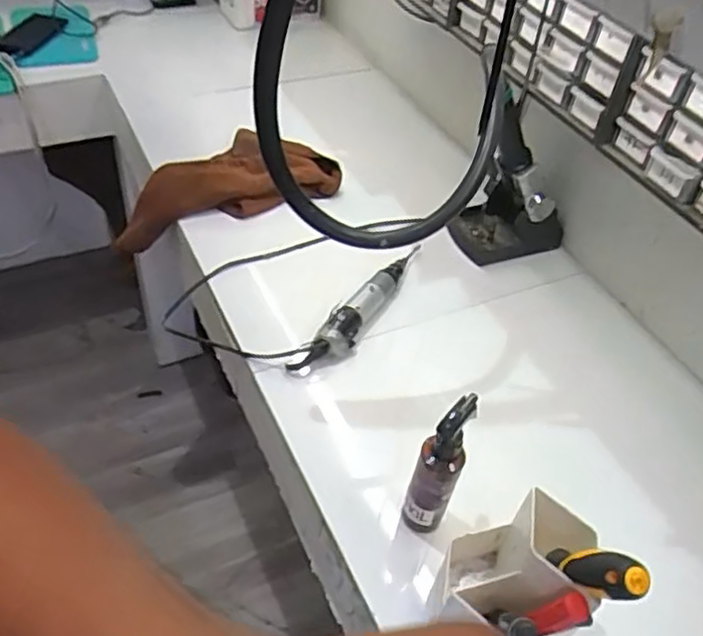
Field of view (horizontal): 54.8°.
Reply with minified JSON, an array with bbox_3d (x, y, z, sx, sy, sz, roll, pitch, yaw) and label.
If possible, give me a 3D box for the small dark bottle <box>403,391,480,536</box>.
[{"bbox_3d":[0.074,0.136,0.591,0.036,0.181,0.039,3,46,-3],"label":"small dark bottle"}]

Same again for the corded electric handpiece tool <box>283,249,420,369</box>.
[{"bbox_3d":[0.020,-0.012,0.826,0.045,0.045,0.249,30,50,20],"label":"corded electric handpiece tool"}]

